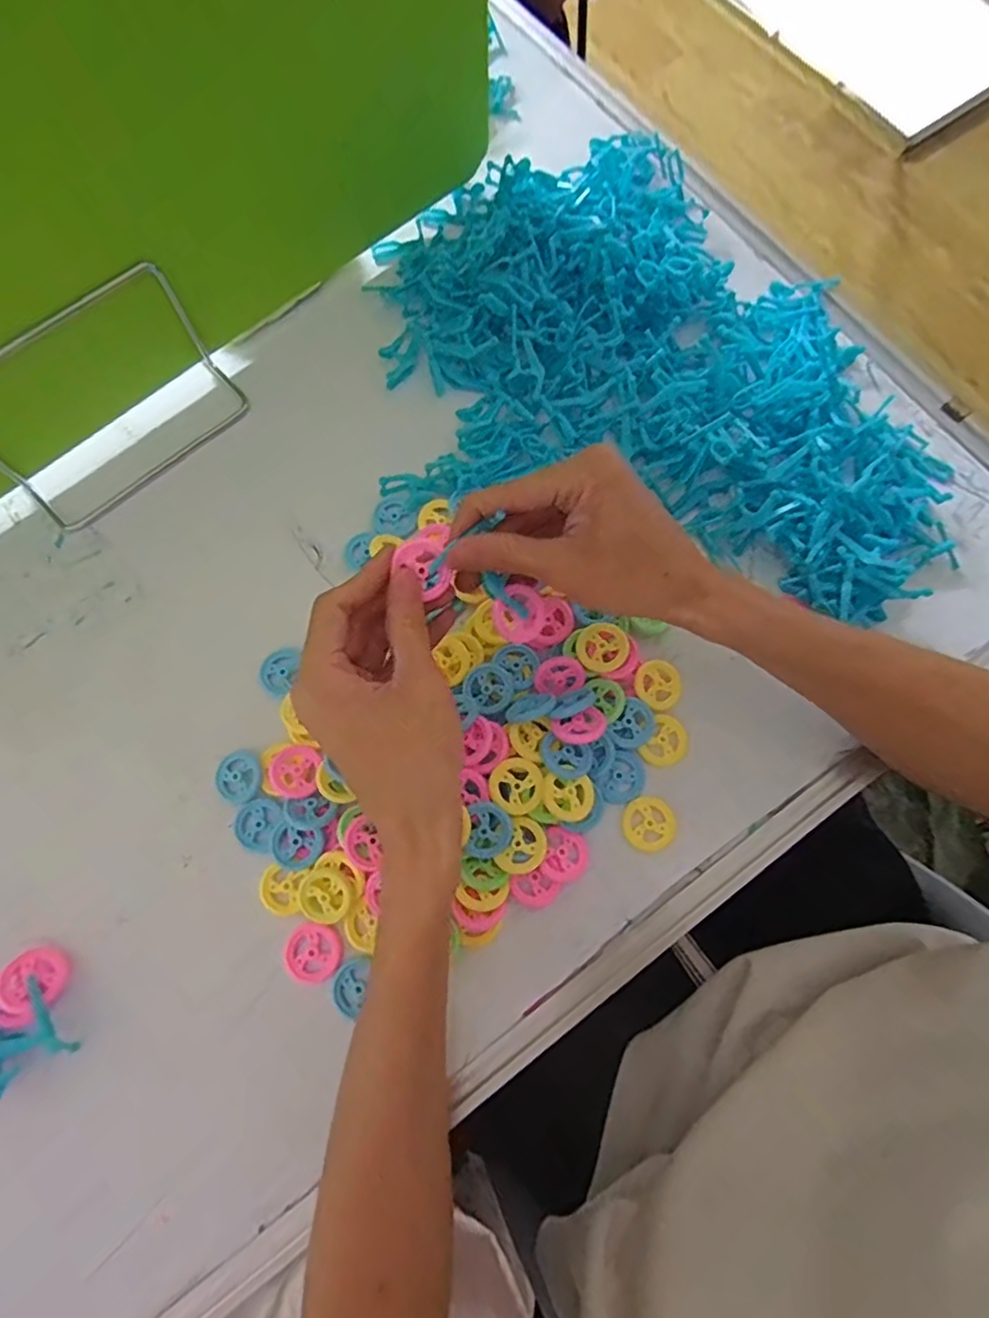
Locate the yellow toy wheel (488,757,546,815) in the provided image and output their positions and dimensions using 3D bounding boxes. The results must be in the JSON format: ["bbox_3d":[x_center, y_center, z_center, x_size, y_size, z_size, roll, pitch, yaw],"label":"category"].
[{"bbox_3d":[0.012,0.069,0.329,0.029,0.005,0.029,0,74,1],"label":"yellow toy wheel"}]

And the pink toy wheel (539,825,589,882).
[{"bbox_3d":[0.039,0.107,0.334,0.025,0.004,0.029,11,74,5],"label":"pink toy wheel"}]

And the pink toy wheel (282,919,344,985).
[{"bbox_3d":[-0.096,0.155,0.322,0.029,0.005,0.030,0,74,1],"label":"pink toy wheel"}]

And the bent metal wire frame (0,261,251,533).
[{"bbox_3d":[-0.239,-0.157,0.373,0.150,0.084,0.050,-43,77,-10],"label":"bent metal wire frame"}]

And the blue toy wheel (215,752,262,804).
[{"bbox_3d":[-0.145,0.067,0.347,0.027,0.005,0.027,0,74,1],"label":"blue toy wheel"}]

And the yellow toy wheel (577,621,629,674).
[{"bbox_3d":[0.063,-0.007,0.355,0.029,0.004,0.029,-1,85,7],"label":"yellow toy wheel"}]

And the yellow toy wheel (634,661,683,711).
[{"bbox_3d":[0.097,0.015,0.360,0.028,0.005,0.030,0,74,1],"label":"yellow toy wheel"}]

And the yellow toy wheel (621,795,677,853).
[{"bbox_3d":[0.087,0.092,0.341,0.029,0.004,0.029,0,74,1],"label":"yellow toy wheel"}]

